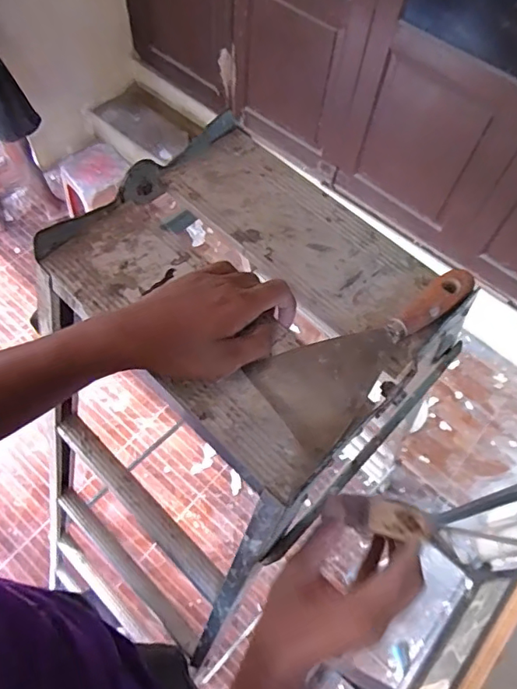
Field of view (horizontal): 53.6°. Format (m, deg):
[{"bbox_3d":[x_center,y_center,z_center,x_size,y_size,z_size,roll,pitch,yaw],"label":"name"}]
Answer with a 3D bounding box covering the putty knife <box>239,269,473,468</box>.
[{"bbox_3d":[0.092,0.001,0.403,0.189,0.028,0.080,-32,69,-19],"label":"putty knife"}]

